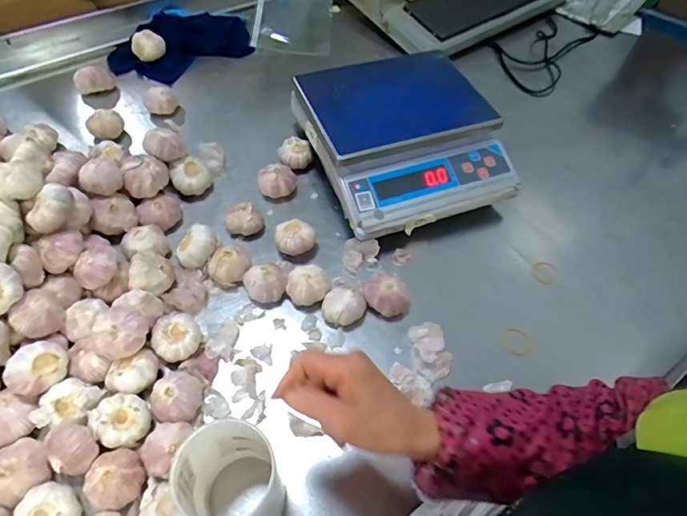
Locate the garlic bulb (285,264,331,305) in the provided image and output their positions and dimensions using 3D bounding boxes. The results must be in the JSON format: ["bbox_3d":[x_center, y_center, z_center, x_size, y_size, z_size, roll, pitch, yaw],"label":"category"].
[{"bbox_3d":[-0.050,0.040,0.619,0.054,0.038,0.051,2,56,-3],"label":"garlic bulb"}]

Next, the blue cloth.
[{"bbox_3d":[-0.334,-0.442,0.932,0.293,0.061,0.156,-18,59,-15],"label":"blue cloth"}]

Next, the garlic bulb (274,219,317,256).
[{"bbox_3d":[-0.071,-0.029,0.666,0.055,0.045,0.050,2,56,-3],"label":"garlic bulb"}]

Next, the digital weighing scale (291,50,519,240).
[{"bbox_3d":[0.100,-0.191,0.743,0.296,0.119,0.305,-16,59,-14],"label":"digital weighing scale"}]

